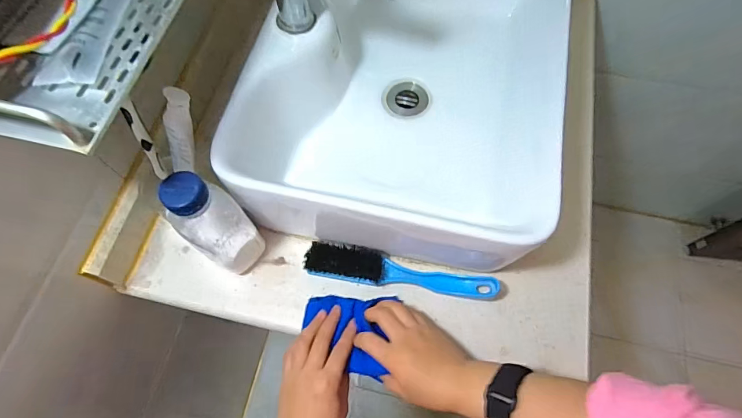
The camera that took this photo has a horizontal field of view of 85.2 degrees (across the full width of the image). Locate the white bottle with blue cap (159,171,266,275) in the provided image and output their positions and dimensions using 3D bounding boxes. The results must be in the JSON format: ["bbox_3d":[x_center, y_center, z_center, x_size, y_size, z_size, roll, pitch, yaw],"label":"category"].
[{"bbox_3d":[-0.168,0.016,0.436,0.058,0.172,0.061,0,66,1],"label":"white bottle with blue cap"}]

